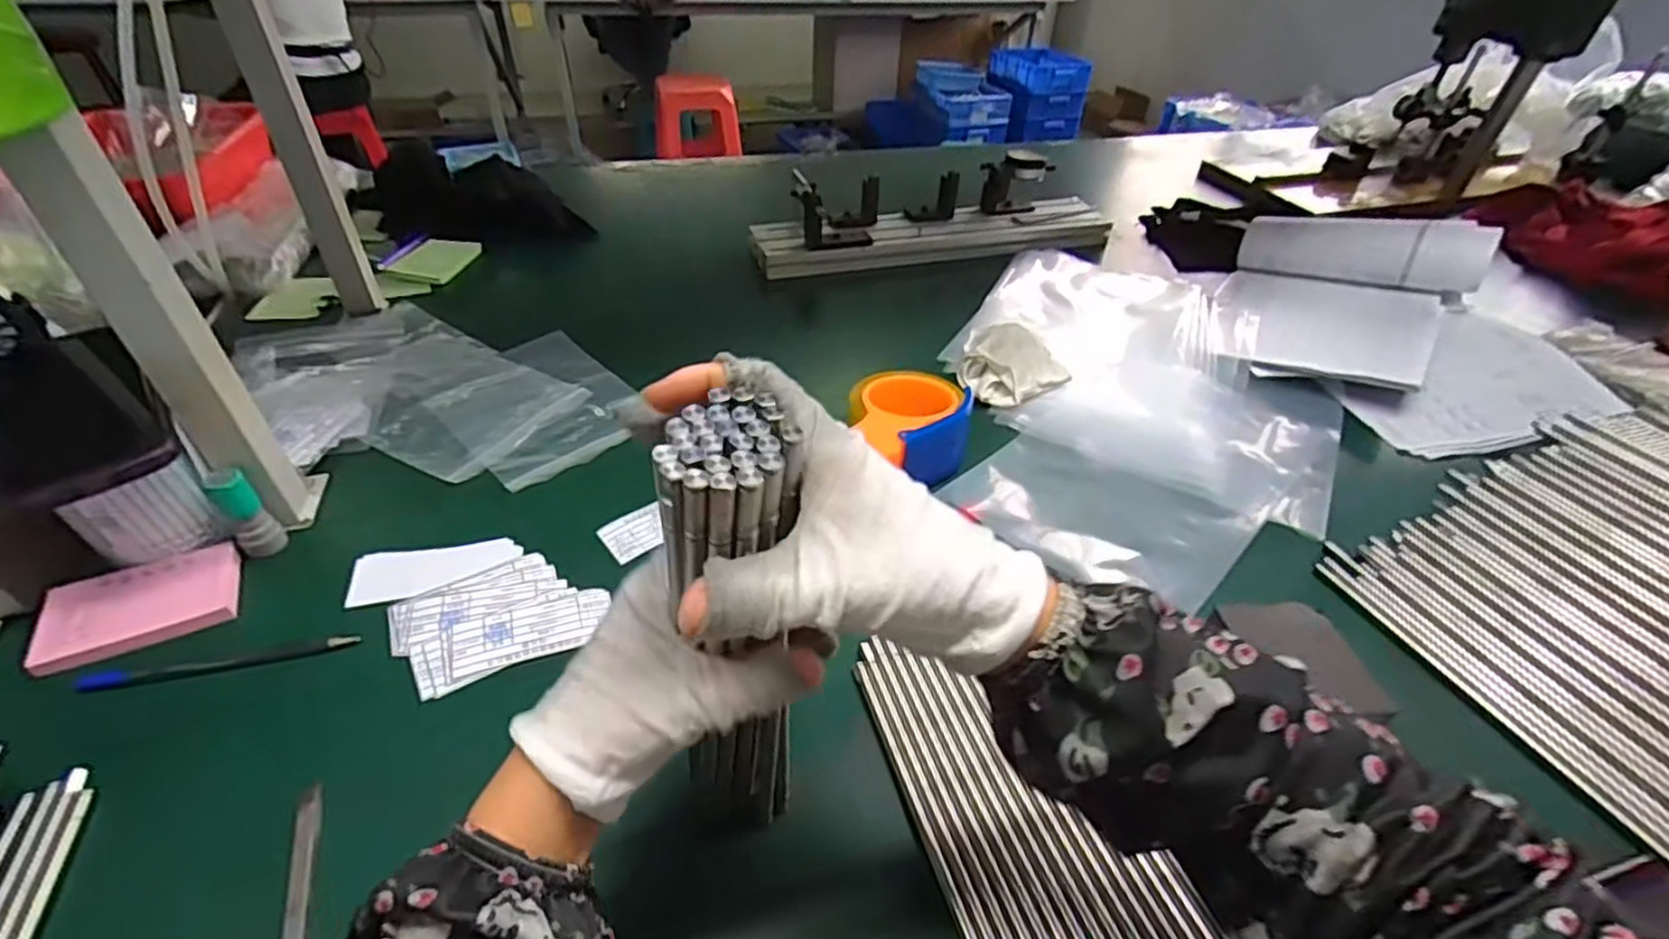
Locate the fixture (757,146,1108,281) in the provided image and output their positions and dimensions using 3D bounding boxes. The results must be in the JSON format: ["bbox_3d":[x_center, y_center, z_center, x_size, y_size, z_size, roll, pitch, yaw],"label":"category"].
[{"bbox_3d":[0.135,-0.329,0.913,0.479,0.091,0.109,-12,40,-16],"label":"fixture"}]

